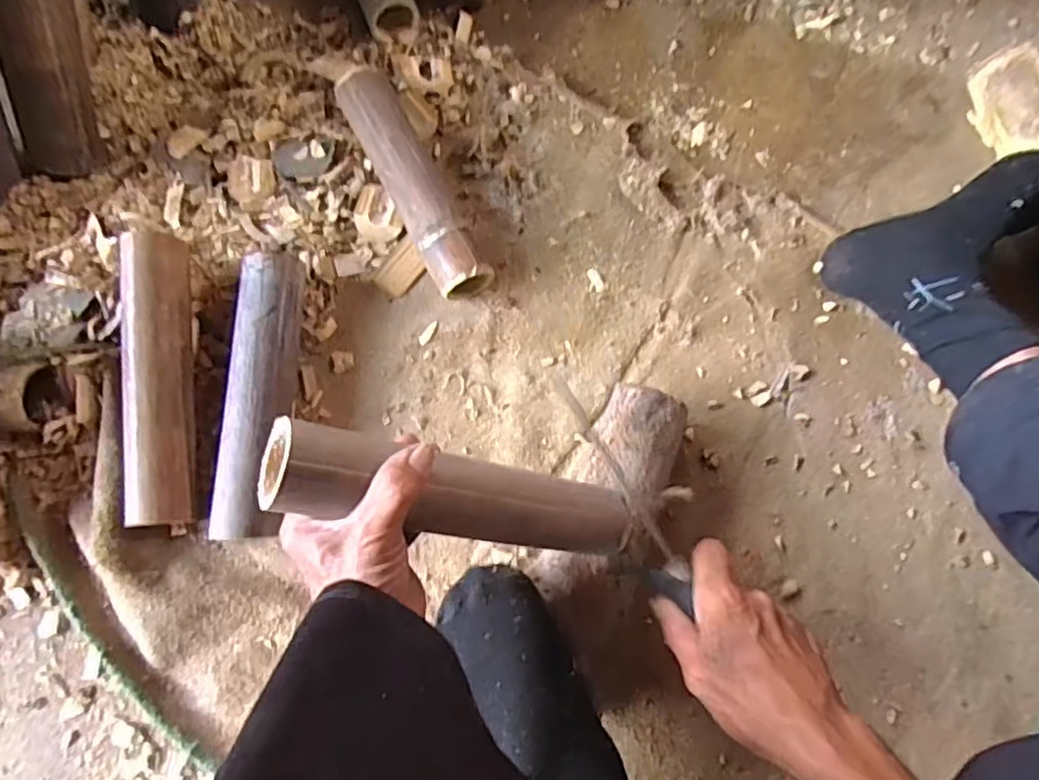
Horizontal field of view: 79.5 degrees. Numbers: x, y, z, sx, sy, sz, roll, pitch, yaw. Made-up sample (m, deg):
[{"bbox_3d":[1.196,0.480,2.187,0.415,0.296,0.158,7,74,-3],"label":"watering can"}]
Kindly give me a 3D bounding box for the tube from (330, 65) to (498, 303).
[{"bbox_3d":[-0.108,-0.216,0.647,0.060,0.068,0.268,-27,75,-5],"label":"tube"}]

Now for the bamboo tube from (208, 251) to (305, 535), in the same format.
[{"bbox_3d":[-0.243,0.001,0.583,0.056,0.042,0.268,1,74,2],"label":"bamboo tube"}]

